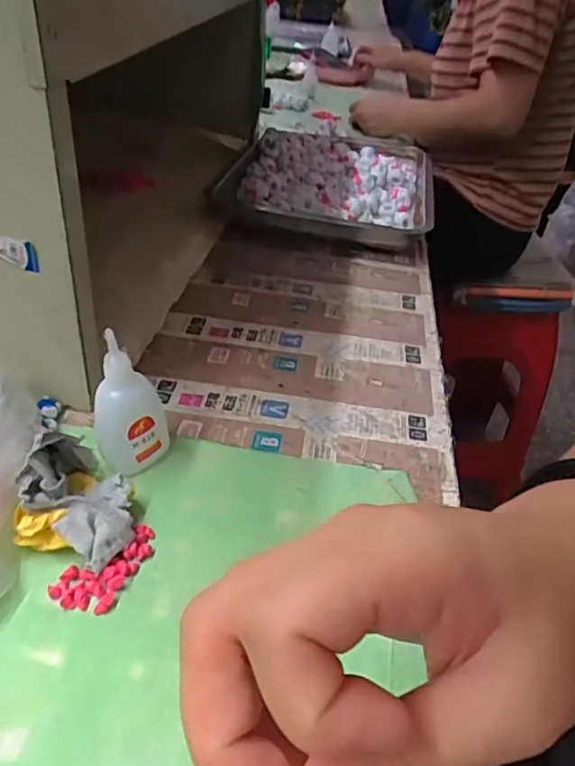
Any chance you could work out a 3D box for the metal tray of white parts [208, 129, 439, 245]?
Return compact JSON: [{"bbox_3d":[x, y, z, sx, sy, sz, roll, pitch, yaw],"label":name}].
[{"bbox_3d":[0.039,-0.236,0.716,0.266,0.057,0.264,12,38,8],"label":"metal tray of white parts"}]

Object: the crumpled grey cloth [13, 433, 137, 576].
[{"bbox_3d":[-0.120,0.061,0.342,0.086,0.035,0.054,26,42,24],"label":"crumpled grey cloth"}]

